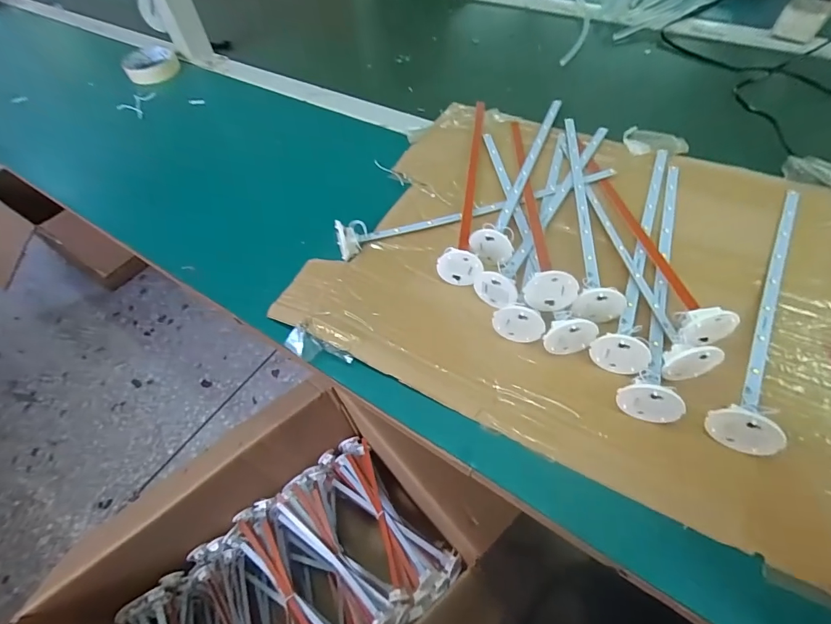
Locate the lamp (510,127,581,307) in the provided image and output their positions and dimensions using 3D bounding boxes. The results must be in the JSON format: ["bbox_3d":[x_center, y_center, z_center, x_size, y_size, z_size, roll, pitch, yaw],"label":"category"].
[{"bbox_3d":[0.109,-0.122,0.386,0.036,0.043,0.284,1,55,5],"label":"lamp"}]

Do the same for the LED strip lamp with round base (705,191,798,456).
[{"bbox_3d":[0.287,-0.016,0.308,0.039,0.028,0.282,31,62,23],"label":"LED strip lamp with round base"}]

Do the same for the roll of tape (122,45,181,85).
[{"bbox_3d":[-0.414,-0.391,0.631,0.078,0.021,0.083,-28,58,-15],"label":"roll of tape"}]

